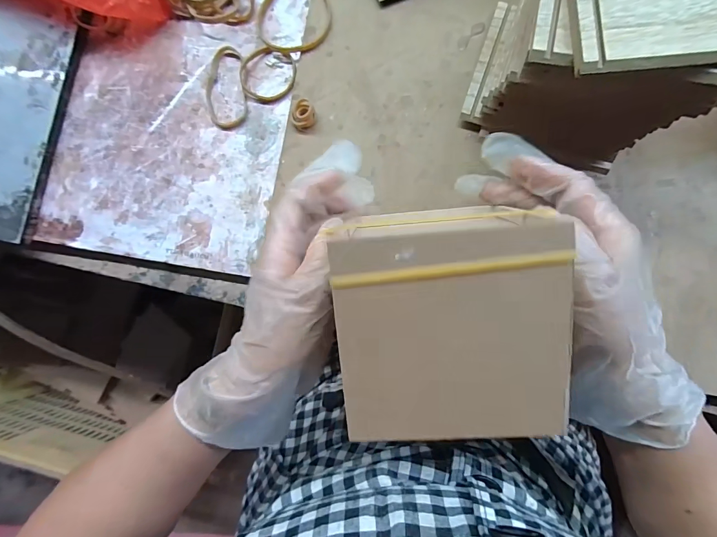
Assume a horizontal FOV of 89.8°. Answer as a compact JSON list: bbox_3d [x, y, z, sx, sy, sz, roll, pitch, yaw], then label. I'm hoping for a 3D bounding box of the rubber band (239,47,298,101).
[{"bbox_3d":[-0.081,-0.173,0.321,0.051,0.005,0.047,0,85,3],"label":"rubber band"}]

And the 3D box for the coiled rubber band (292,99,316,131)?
[{"bbox_3d":[-0.048,-0.131,0.308,0.021,0.013,0.019,-26,84,0],"label":"coiled rubber band"}]

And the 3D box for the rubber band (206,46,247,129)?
[{"bbox_3d":[-0.120,-0.163,0.323,0.036,0.005,0.073,-6,84,3],"label":"rubber band"}]

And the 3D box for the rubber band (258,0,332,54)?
[{"bbox_3d":[-0.058,-0.227,0.322,0.066,0.005,0.071,0,85,3],"label":"rubber band"}]

